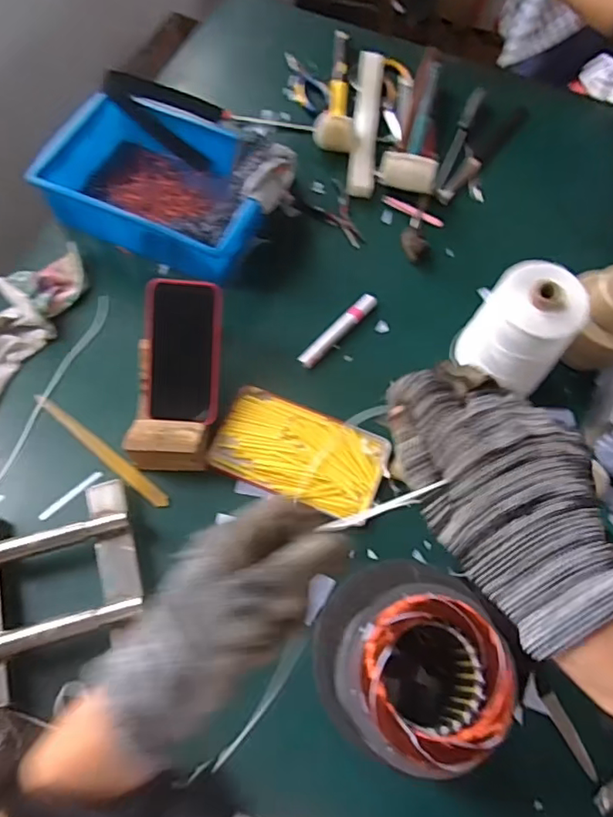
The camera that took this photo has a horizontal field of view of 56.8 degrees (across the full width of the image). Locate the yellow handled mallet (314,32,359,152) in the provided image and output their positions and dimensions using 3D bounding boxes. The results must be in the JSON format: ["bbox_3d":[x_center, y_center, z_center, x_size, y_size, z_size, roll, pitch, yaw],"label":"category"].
[{"bbox_3d":[0.056,-0.531,0.931,0.068,0.043,0.282,6,66,-1],"label":"yellow handled mallet"}]

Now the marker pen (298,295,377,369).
[{"bbox_3d":[0.043,-0.104,0.759,0.023,0.015,0.137,40,70,13],"label":"marker pen"}]

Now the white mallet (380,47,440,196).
[{"bbox_3d":[0.193,-0.476,0.911,0.085,0.051,0.330,16,67,4],"label":"white mallet"}]

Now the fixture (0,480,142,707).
[{"bbox_3d":[-0.268,0.186,0.591,0.174,0.036,0.188,-14,68,-9],"label":"fixture"}]

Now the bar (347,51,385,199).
[{"bbox_3d":[0.097,-0.462,0.914,0.041,0.023,0.301,7,66,0],"label":"bar"}]

